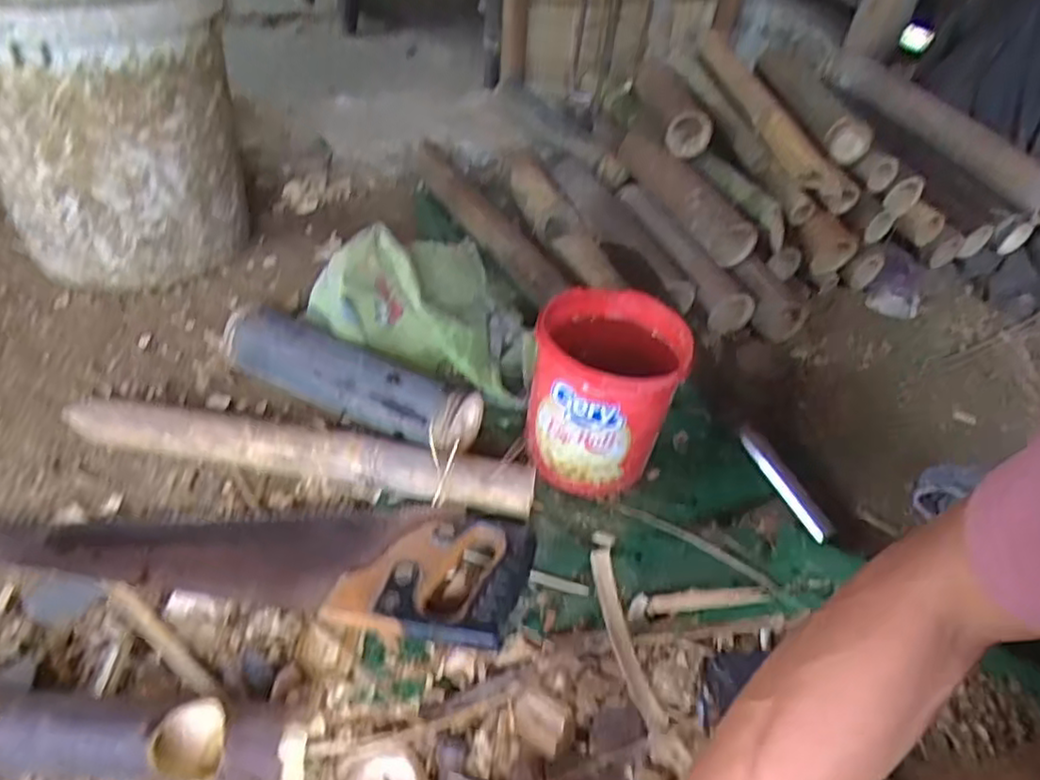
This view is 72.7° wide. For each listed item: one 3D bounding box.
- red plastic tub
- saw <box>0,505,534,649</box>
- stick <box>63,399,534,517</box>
[{"bbox_3d":[0.082,-0.004,0.696,0.135,0.147,0.145,3,44,-3],"label":"red plastic tub"},{"bbox_3d":[-0.239,0.124,0.602,0.493,0.041,0.131,9,44,3],"label":"saw"},{"bbox_3d":[-0.207,0.060,0.667,0.445,0.048,0.044,9,44,3],"label":"stick"}]

